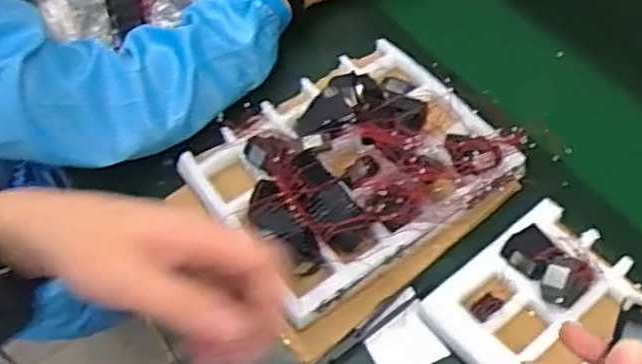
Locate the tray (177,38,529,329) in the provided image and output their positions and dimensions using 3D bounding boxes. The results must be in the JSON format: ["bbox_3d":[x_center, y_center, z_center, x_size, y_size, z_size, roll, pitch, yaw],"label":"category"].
[{"bbox_3d":[0.022,-0.022,0.598,0.260,0.048,0.224,-32,58,-18],"label":"tray"}]

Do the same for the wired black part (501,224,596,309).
[{"bbox_3d":[0.185,0.065,0.528,0.045,0.028,0.071,-29,57,-16],"label":"wired black part"}]

